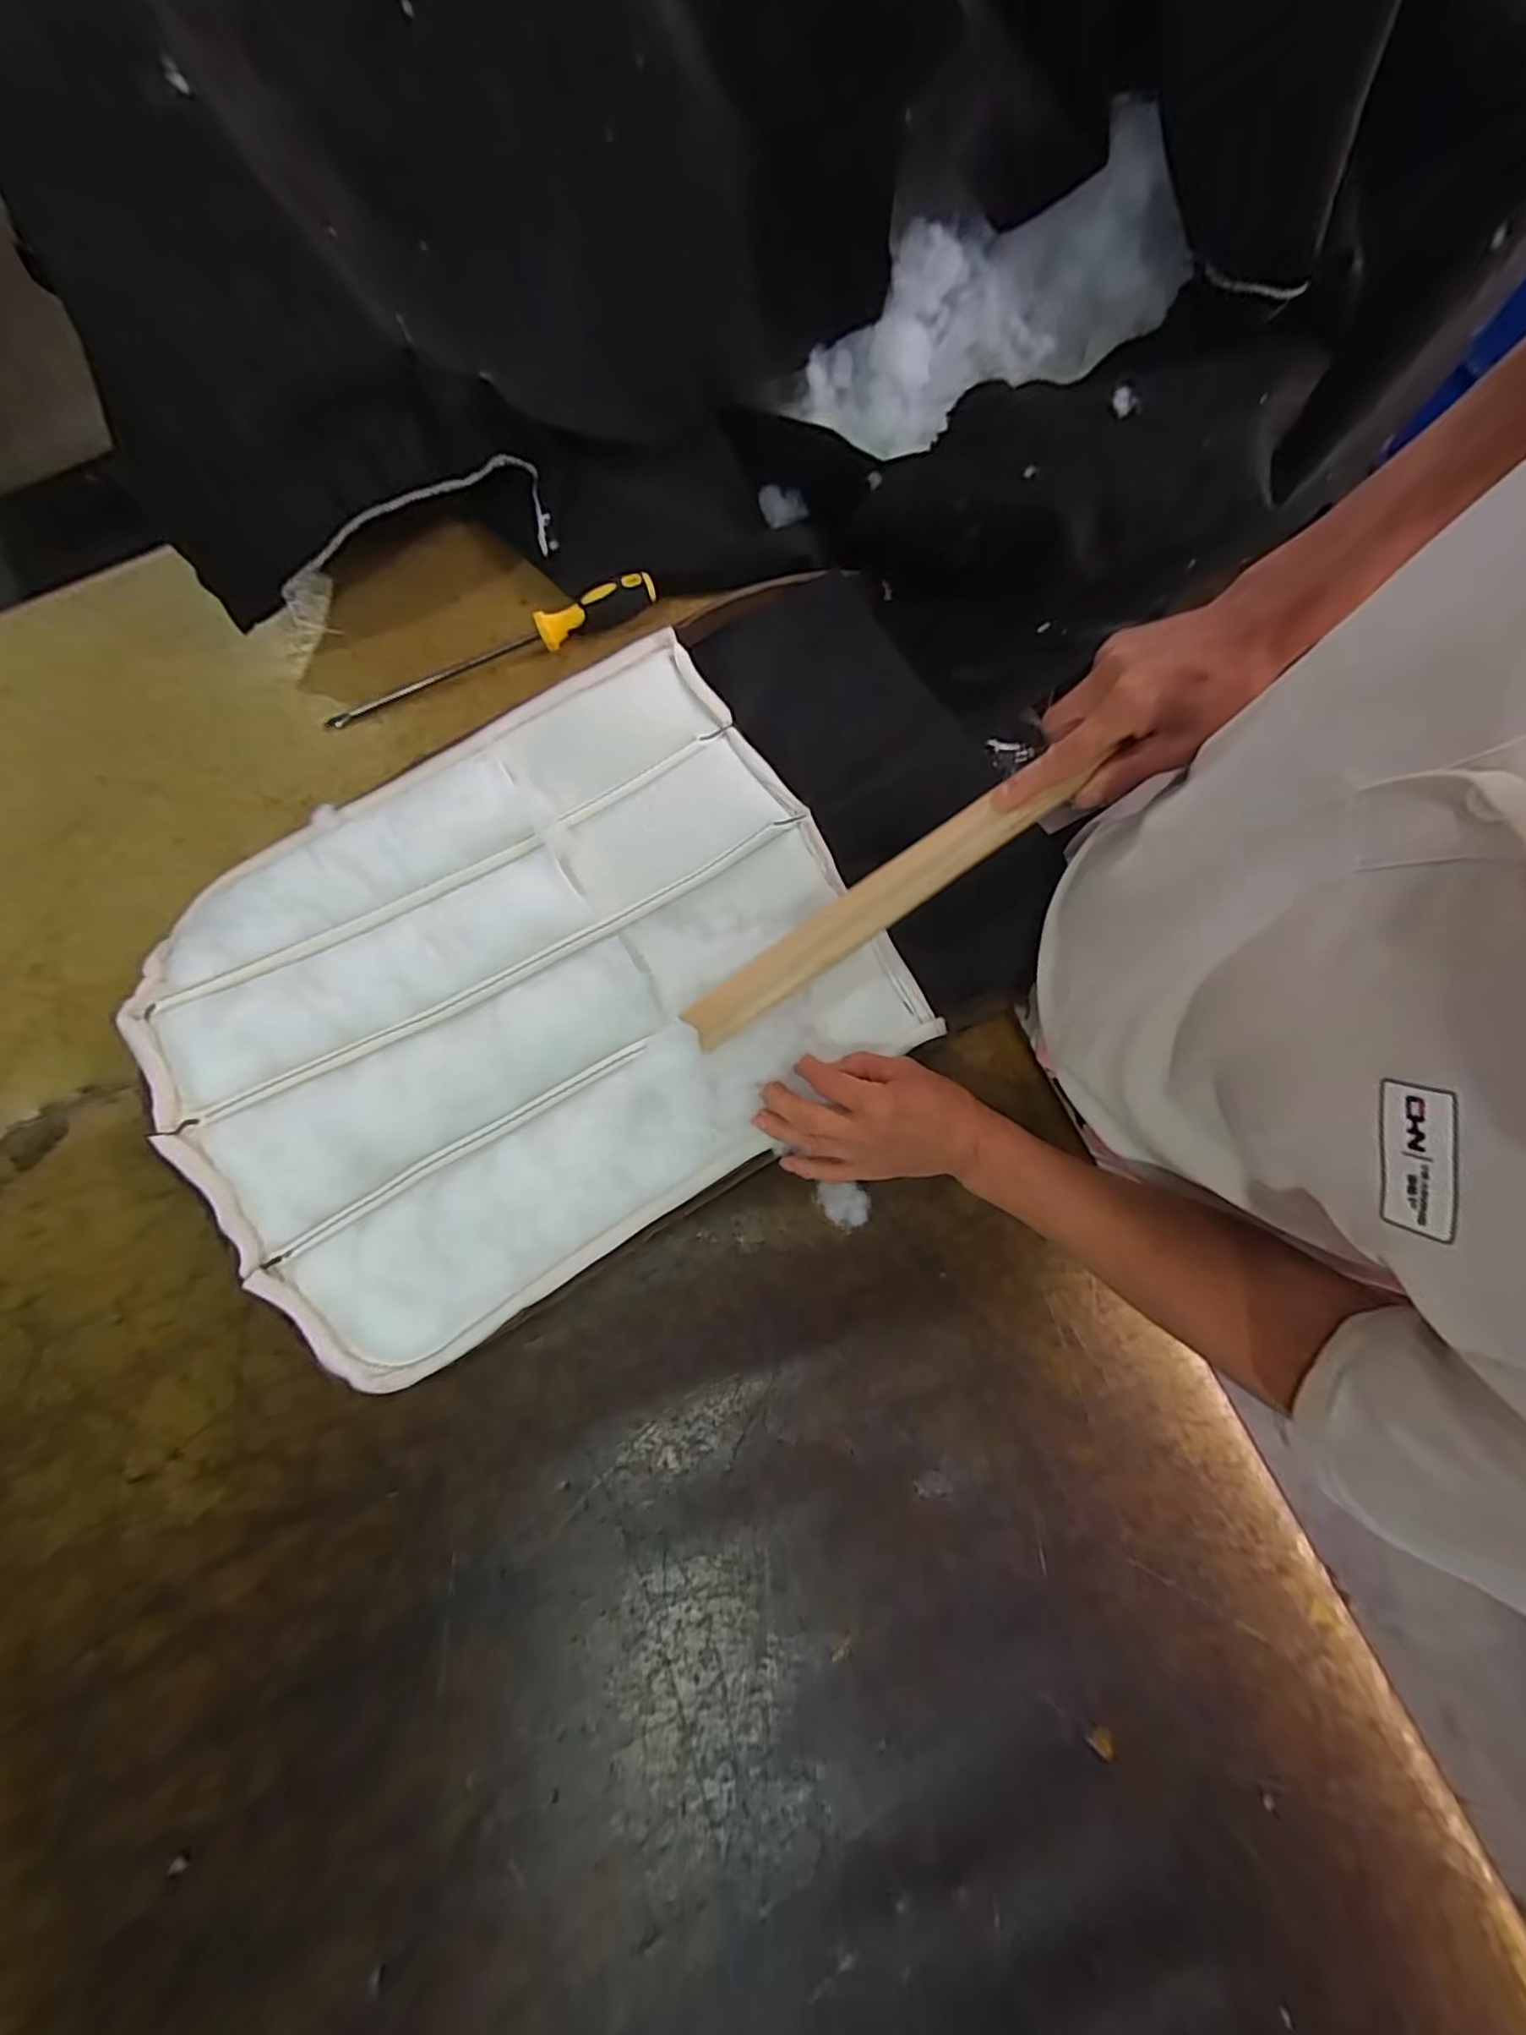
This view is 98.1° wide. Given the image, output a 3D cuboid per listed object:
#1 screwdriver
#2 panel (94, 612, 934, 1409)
[{"bbox_3d":[-0.232,-0.314,0.557,0.295,0.038,0.025,-21,79,-3],"label":"screwdriver"},{"bbox_3d":[-0.170,-0.035,0.474,0.467,0.060,0.391,-33,80,-5],"label":"panel"}]

